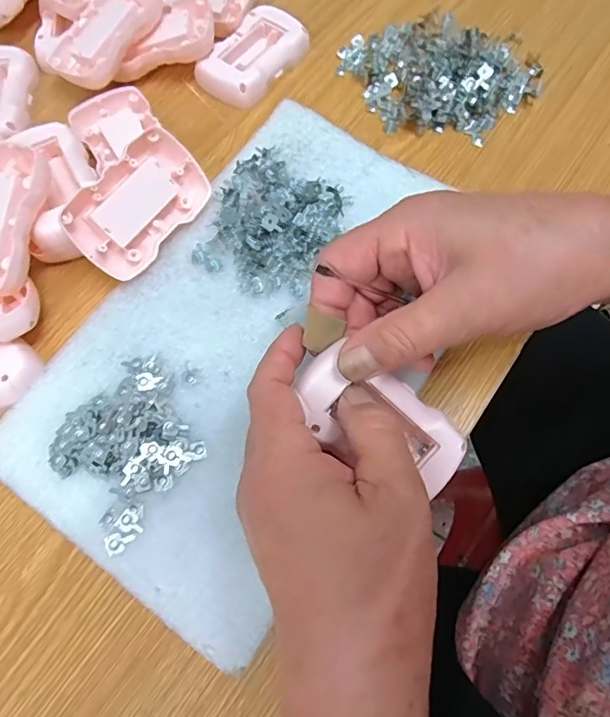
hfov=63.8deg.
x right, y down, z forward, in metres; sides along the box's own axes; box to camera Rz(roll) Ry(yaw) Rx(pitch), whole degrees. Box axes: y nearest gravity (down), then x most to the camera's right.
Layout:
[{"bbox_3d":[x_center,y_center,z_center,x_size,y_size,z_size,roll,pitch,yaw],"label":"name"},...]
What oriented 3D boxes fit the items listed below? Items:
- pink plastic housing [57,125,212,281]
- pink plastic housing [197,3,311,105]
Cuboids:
[{"bbox_3d":[-0.102,-0.094,0.301,0.088,0.052,0.013,-50,36,-14],"label":"pink plastic housing"},{"bbox_3d":[-0.039,-0.228,0.369,0.049,0.022,0.083,35,74,12],"label":"pink plastic housing"}]

